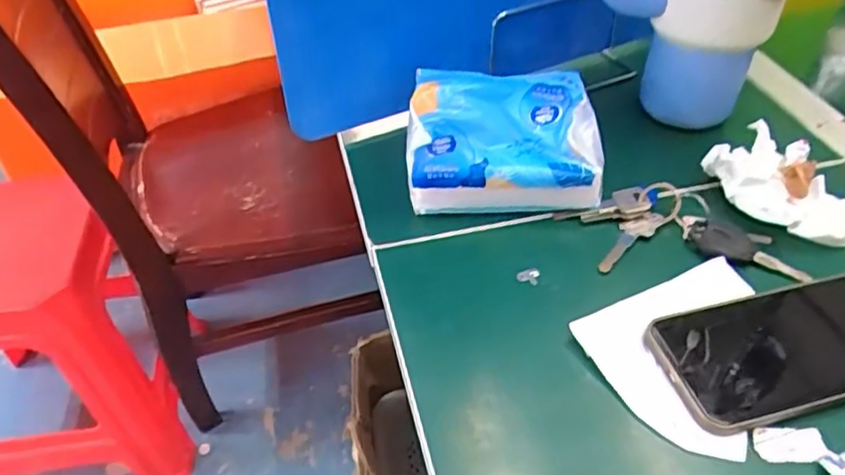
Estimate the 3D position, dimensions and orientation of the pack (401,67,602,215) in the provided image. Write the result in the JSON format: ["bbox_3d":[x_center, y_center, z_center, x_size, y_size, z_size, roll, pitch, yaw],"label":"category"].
[{"bbox_3d":[0.060,-0.070,0.475,0.139,0.087,0.076,0,45,1],"label":"pack"}]

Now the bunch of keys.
[{"bbox_3d":[0.180,-0.010,0.454,0.155,0.014,0.077,1,45,3],"label":"bunch of keys"}]

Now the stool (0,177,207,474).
[{"bbox_3d":[-0.562,0.173,0.994,0.299,0.445,0.276,-6,45,-5],"label":"stool"}]

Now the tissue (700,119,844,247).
[{"bbox_3d":[0.275,-0.039,0.467,0.086,0.044,0.108,-23,49,-21],"label":"tissue"}]

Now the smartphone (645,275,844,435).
[{"bbox_3d":[0.219,0.066,0.382,0.150,0.011,0.078,-10,45,-9],"label":"smartphone"}]

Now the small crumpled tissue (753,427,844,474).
[{"bbox_3d":[0.211,0.115,0.338,0.062,0.010,0.031,24,50,23],"label":"small crumpled tissue"}]

